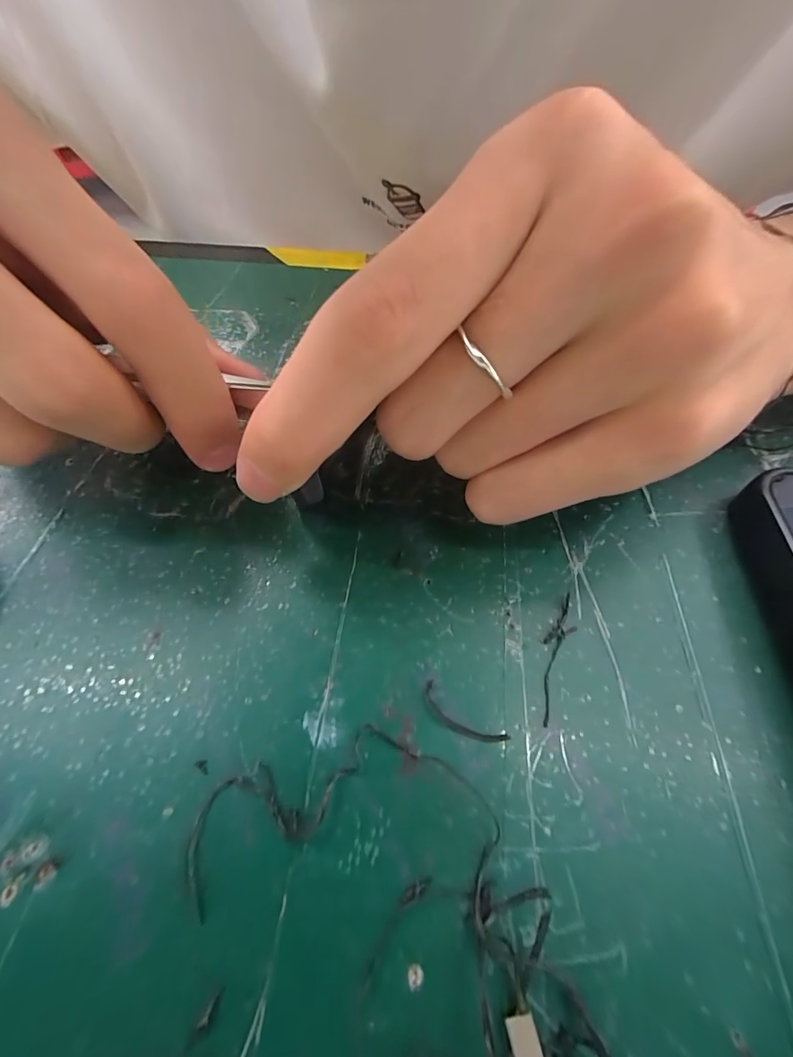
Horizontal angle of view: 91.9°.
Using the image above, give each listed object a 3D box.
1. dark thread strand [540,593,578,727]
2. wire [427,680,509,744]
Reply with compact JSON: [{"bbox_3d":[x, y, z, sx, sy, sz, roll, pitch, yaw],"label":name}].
[{"bbox_3d":[0.037,0.029,0.089,0.006,0.004,0.031,25,61,15],"label":"dark thread strand"},{"bbox_3d":[0.014,0.041,0.082,0.020,0.004,0.006,32,63,19],"label":"wire"}]

